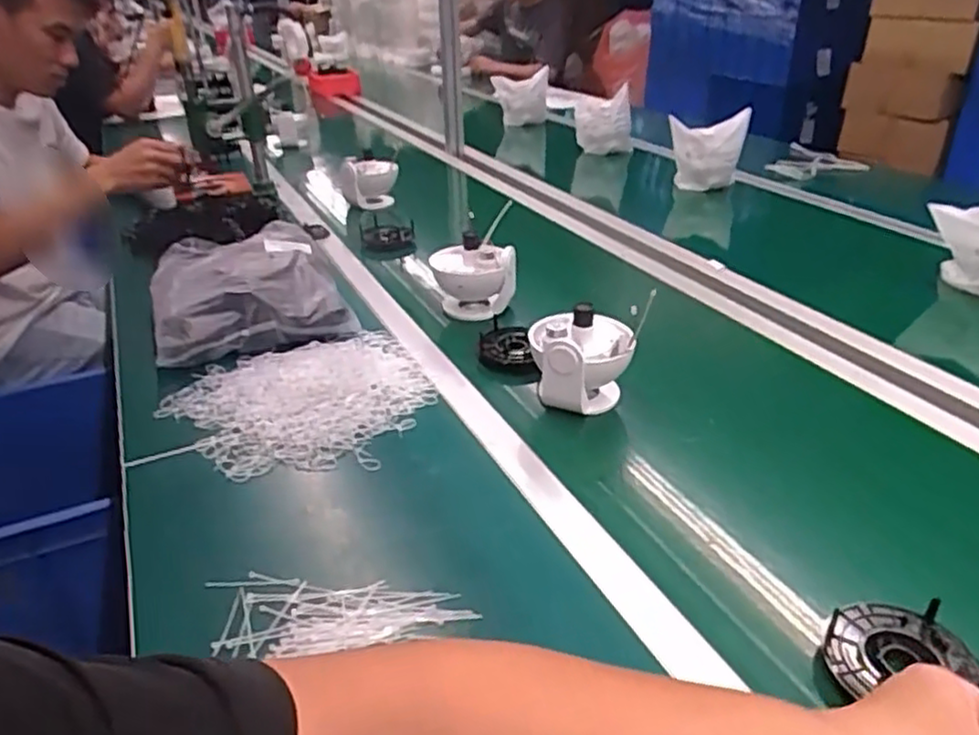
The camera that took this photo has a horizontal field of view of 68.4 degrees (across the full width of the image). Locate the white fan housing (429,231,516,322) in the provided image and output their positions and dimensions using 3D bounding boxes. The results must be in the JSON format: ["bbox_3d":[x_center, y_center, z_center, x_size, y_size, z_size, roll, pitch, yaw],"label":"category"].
[{"bbox_3d":[-0.023,-0.123,1.072,0.122,0.121,0.105,-5,31,-6],"label":"white fan housing"}]

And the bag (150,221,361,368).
[{"bbox_3d":[-0.363,-0.125,1.069,0.247,0.082,0.346,-13,32,-18],"label":"bag"}]

